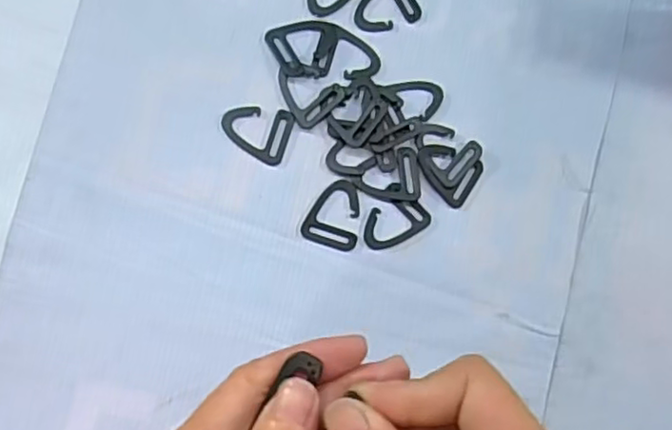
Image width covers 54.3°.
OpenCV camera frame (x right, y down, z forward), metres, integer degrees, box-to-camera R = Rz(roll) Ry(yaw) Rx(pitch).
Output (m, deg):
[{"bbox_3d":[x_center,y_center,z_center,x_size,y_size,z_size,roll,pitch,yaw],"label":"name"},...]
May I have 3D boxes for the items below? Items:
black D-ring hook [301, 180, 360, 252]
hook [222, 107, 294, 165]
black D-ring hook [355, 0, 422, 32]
[{"bbox_3d":[0.001,-0.001,0.419,0.036,0.004,0.043,19,82,-4],"label":"black D-ring hook"},{"bbox_3d":[-0.051,-0.053,0.417,0.043,0.004,0.035,15,83,-5],"label":"hook"},{"bbox_3d":[0.033,-0.138,0.438,0.043,0.004,0.035,-33,89,-9],"label":"black D-ring hook"}]

